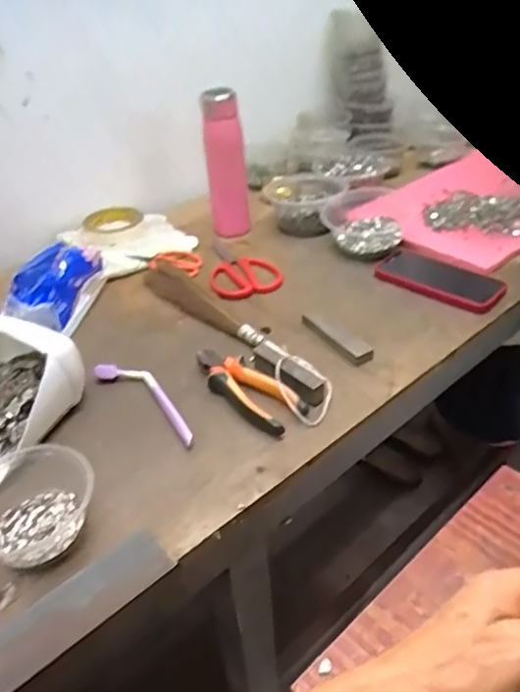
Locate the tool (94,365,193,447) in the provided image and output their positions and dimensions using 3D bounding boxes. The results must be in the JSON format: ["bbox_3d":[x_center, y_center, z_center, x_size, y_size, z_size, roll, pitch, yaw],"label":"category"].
[{"bbox_3d":[-0.115,0.054,0.595,0.153,0.022,0.043,27,47,32],"label":"tool"}]

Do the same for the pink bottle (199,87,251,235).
[{"bbox_3d":[-0.053,-0.282,0.859,0.064,0.212,0.063,-6,37,-2],"label":"pink bottle"}]

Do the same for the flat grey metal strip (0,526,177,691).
[{"bbox_3d":[-0.175,0.218,0.392,0.244,0.005,0.050,-31,46,-30],"label":"flat grey metal strip"}]

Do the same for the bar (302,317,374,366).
[{"bbox_3d":[0.095,-0.013,0.668,0.030,0.018,0.110,-22,40,-22],"label":"bar"}]

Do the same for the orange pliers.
[{"bbox_3d":[-0.019,0.043,0.594,0.146,0.026,0.049,26,47,34],"label":"orange pliers"}]

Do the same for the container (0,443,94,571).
[{"bbox_3d":[-0.207,0.140,0.479,0.111,0.037,0.110,-2,39,1],"label":"container"}]

